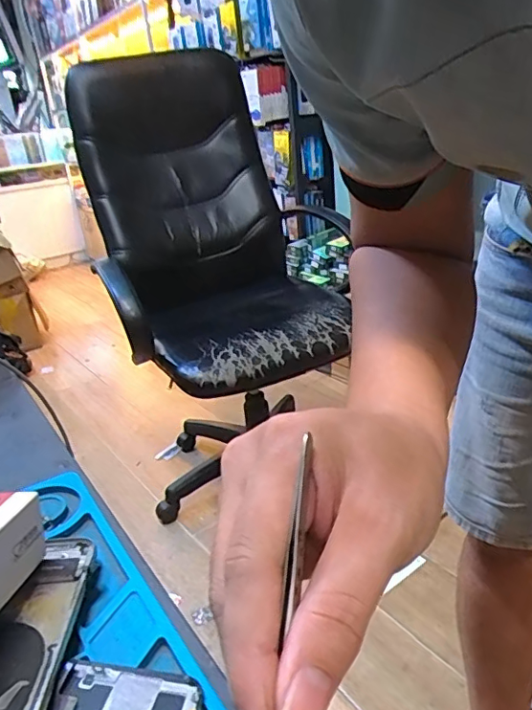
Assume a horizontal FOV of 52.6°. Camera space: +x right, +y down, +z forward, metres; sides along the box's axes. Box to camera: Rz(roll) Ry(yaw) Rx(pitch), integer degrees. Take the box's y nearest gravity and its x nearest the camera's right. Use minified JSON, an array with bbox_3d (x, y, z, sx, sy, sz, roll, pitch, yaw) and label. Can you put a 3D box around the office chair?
[{"bbox_3d":[-0.131,-0.179,1.418,0.545,1.118,0.669,-11,24,-10],"label":"office chair"}]

